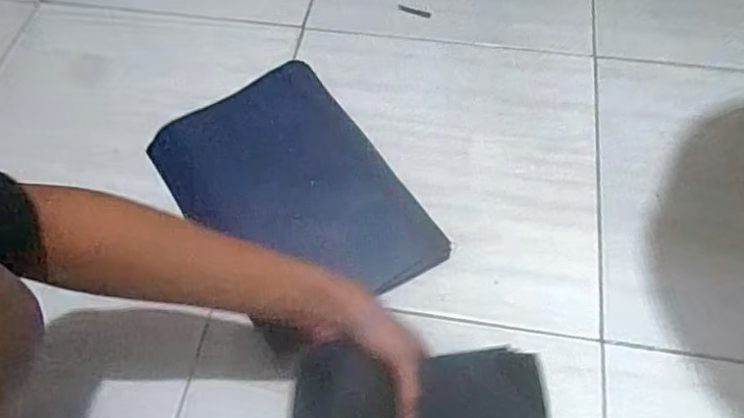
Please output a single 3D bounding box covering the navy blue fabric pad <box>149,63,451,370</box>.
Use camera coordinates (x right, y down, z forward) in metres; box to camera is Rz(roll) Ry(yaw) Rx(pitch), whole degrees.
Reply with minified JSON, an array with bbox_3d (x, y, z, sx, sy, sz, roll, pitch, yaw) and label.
[{"bbox_3d":[-0.094,-0.017,0.715,0.223,0.035,0.333,-32,62,-16],"label":"navy blue fabric pad"}]

